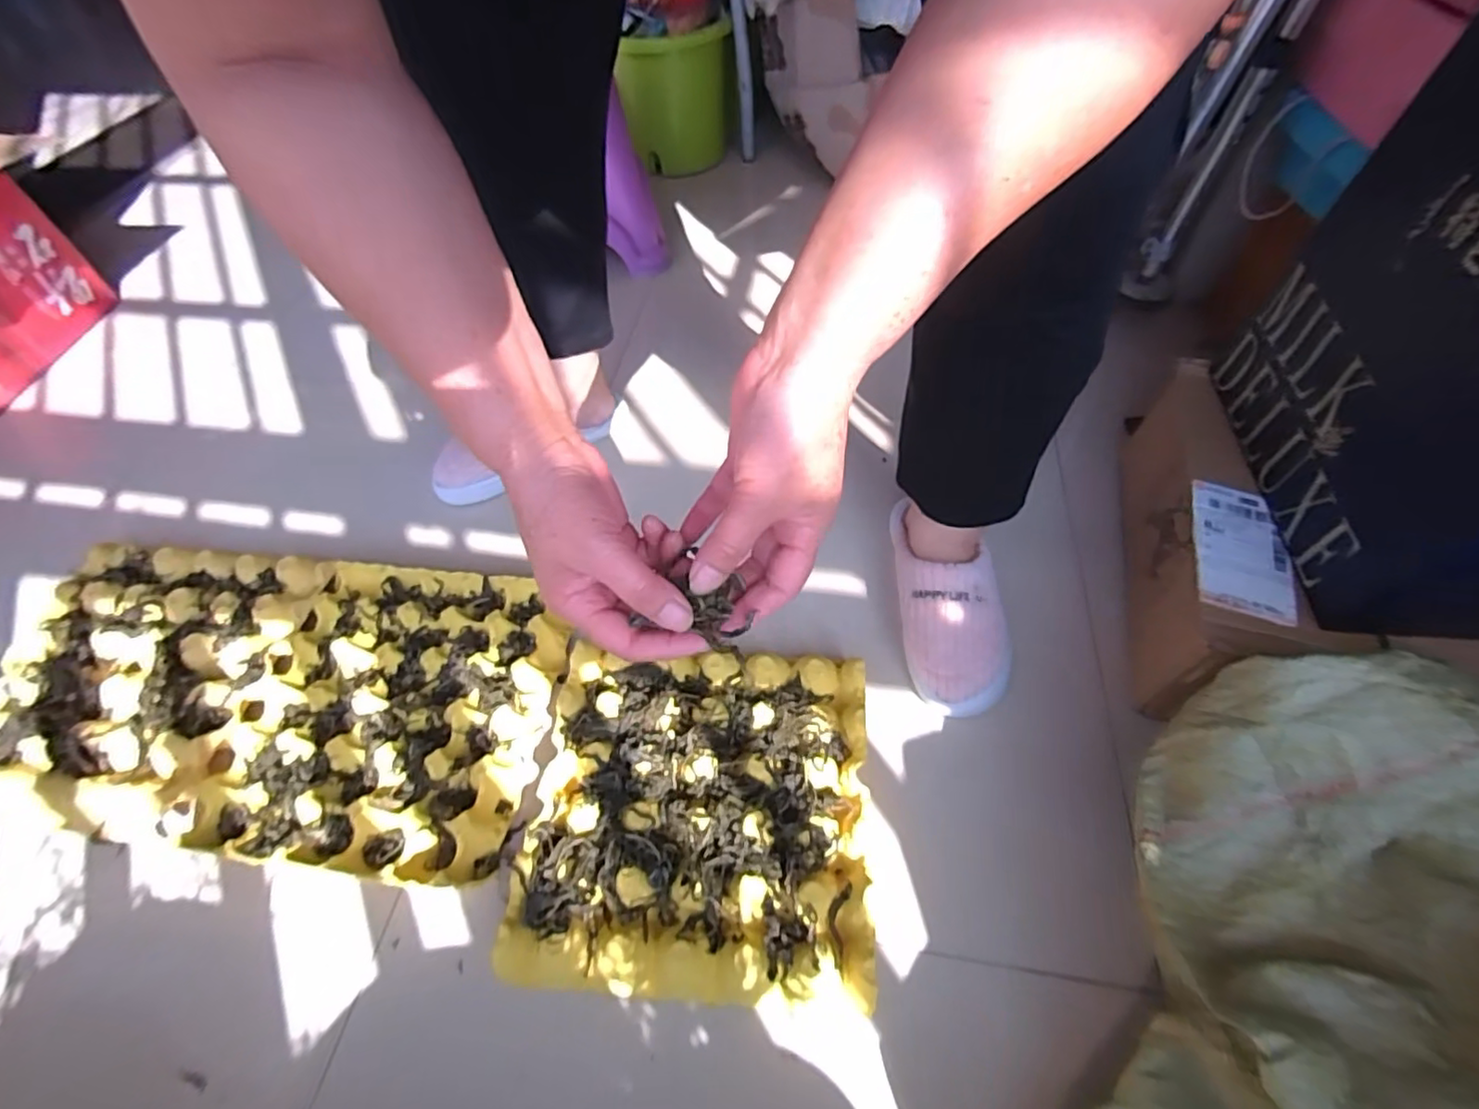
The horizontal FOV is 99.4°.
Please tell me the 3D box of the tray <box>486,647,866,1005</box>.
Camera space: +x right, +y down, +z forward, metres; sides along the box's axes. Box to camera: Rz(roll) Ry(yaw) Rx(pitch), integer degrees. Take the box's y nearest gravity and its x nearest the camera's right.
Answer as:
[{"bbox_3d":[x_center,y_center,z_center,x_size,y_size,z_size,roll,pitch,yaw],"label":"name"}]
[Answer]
[{"bbox_3d":[-0.033,0.203,0.528,0.274,0.047,0.277,2,53,5],"label":"tray"}]

